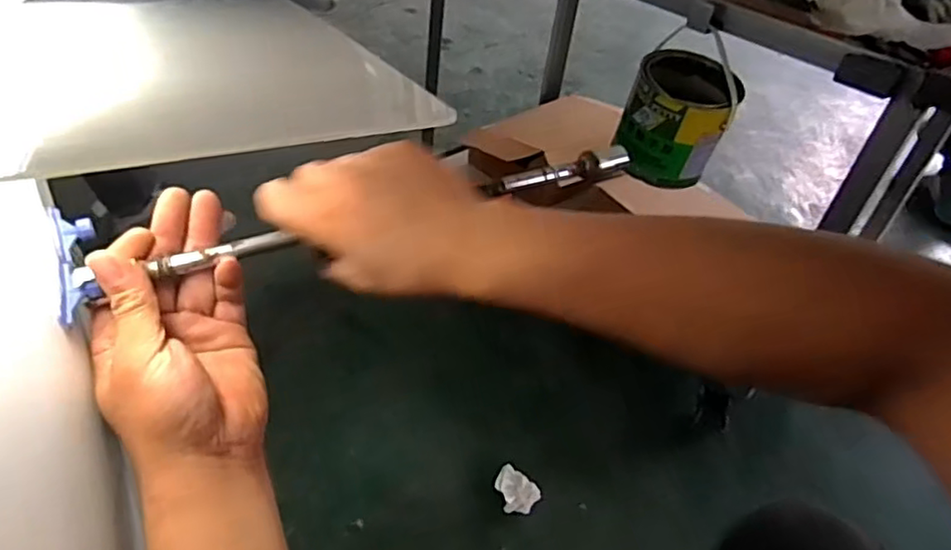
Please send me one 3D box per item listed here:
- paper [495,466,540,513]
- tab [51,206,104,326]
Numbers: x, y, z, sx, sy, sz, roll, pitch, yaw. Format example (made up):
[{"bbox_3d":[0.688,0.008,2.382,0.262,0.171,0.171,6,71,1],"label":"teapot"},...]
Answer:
[{"bbox_3d":[0.069,0.348,1.026,0.062,0.023,0.088,-9,44,-17],"label":"paper"},{"bbox_3d":[-0.238,-0.008,0.374,0.020,0.015,0.087,-16,48,-20],"label":"tab"}]

